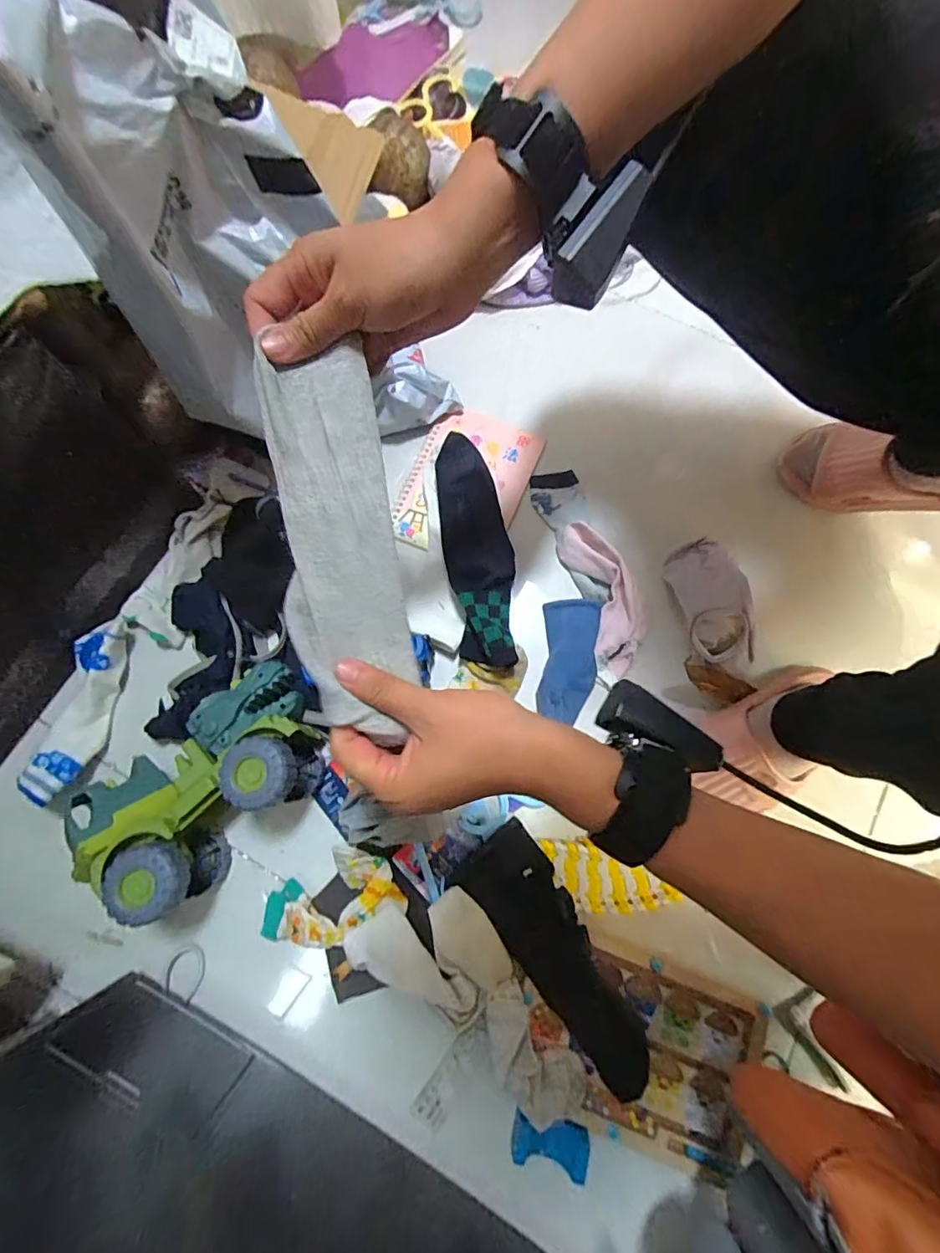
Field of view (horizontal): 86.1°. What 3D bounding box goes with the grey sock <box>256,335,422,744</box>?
[{"bbox_3d":[-0.075,-0.047,0.290,0.064,0.013,0.220,-9,88,-13],"label":"grey sock"}]

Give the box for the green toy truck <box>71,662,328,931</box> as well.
[{"bbox_3d":[-0.233,0.140,0.458,0.217,0.100,0.128,-42,79,-10],"label":"green toy truck"}]

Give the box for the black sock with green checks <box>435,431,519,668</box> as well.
[{"bbox_3d":[0.007,-0.081,0.534,0.071,0.031,0.247,-14,77,20],"label":"black sock with green checks"}]

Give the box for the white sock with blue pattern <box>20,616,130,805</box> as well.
[{"bbox_3d":[-0.394,0.080,0.508,0.052,0.035,0.176,8,75,2],"label":"white sock with blue pattern"}]

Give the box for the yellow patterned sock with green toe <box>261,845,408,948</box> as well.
[{"bbox_3d":[-0.132,0.253,0.469,0.126,0.023,0.071,-24,76,-6],"label":"yellow patterned sock with green toe"}]

